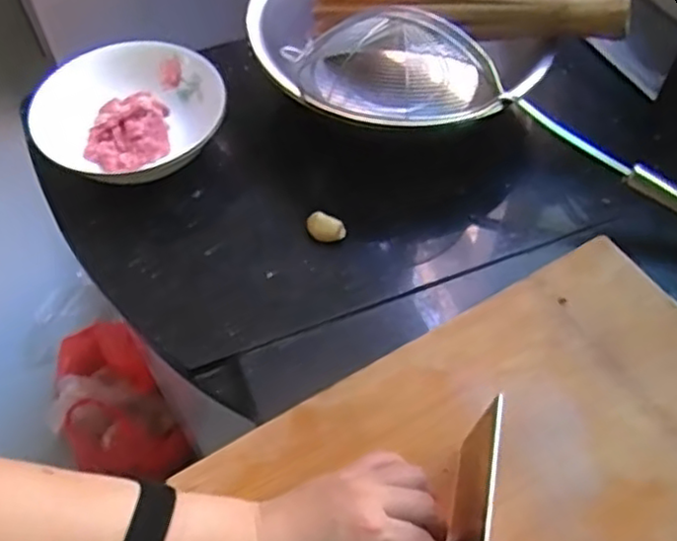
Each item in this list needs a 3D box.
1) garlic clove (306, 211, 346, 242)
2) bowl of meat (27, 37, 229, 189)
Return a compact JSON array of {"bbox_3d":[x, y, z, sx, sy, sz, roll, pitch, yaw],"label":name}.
[{"bbox_3d":[-0.012,-0.036,0.604,0.034,0.020,0.017,25,60,17],"label":"garlic clove"},{"bbox_3d":[-0.190,-0.141,0.651,0.165,0.056,0.160,0,56,1],"label":"bowl of meat"}]

